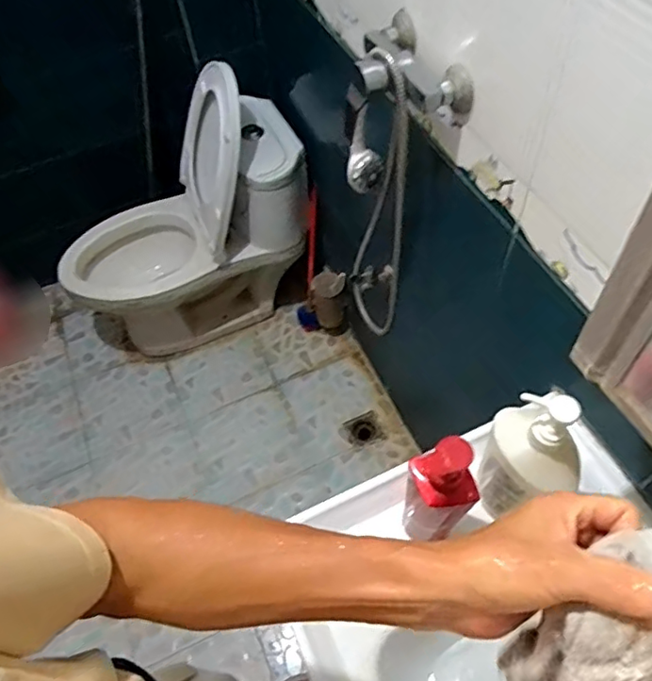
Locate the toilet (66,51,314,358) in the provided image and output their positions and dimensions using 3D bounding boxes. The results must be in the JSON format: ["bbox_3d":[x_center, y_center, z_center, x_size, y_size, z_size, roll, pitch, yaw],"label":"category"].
[{"bbox_3d":[-0.423,-0.330,1.690,0.706,0.827,0.350,-22,57,-9],"label":"toilet"}]

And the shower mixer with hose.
[{"bbox_3d":[0.124,-0.234,1.025,0.159,0.589,0.178,-7,56,0],"label":"shower mixer with hose"}]

